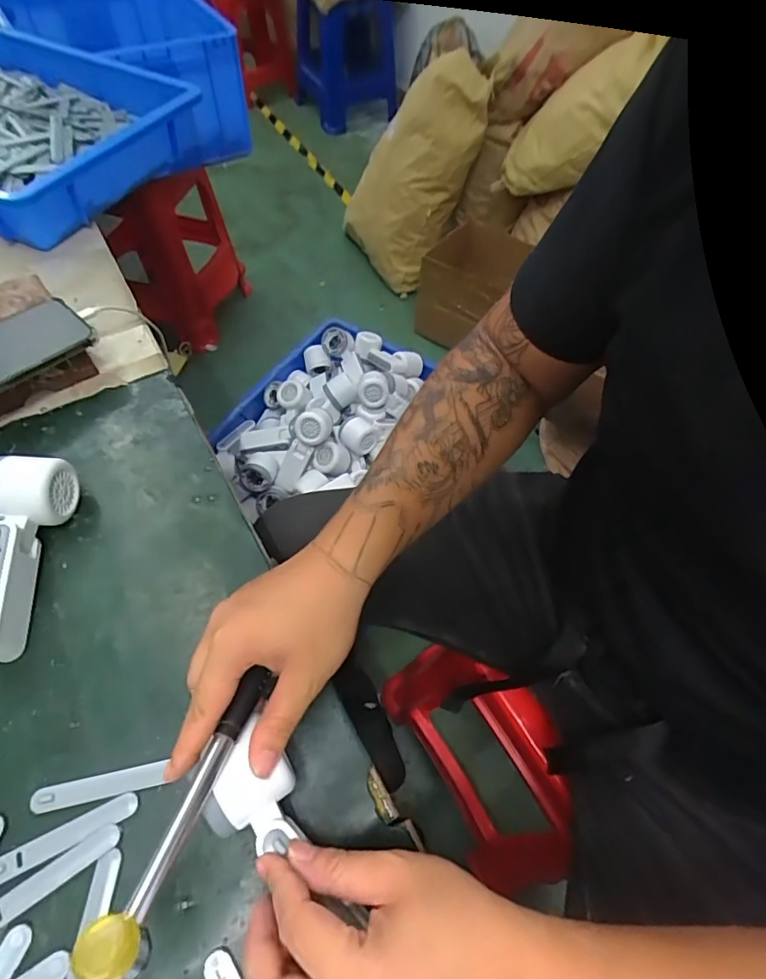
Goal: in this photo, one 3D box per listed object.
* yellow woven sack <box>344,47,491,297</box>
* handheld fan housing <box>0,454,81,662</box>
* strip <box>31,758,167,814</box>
[{"bbox_3d":[0.088,-1.045,1.644,0.301,0.661,0.255,43,35,20],"label":"yellow woven sack"},{"bbox_3d":[-0.300,0.051,0.397,0.060,0.056,0.162,0,59,-4],"label":"handheld fan housing"},{"bbox_3d":[-0.197,0.206,0.344,0.086,0.004,0.015,-10,60,-9],"label":"strip"}]

